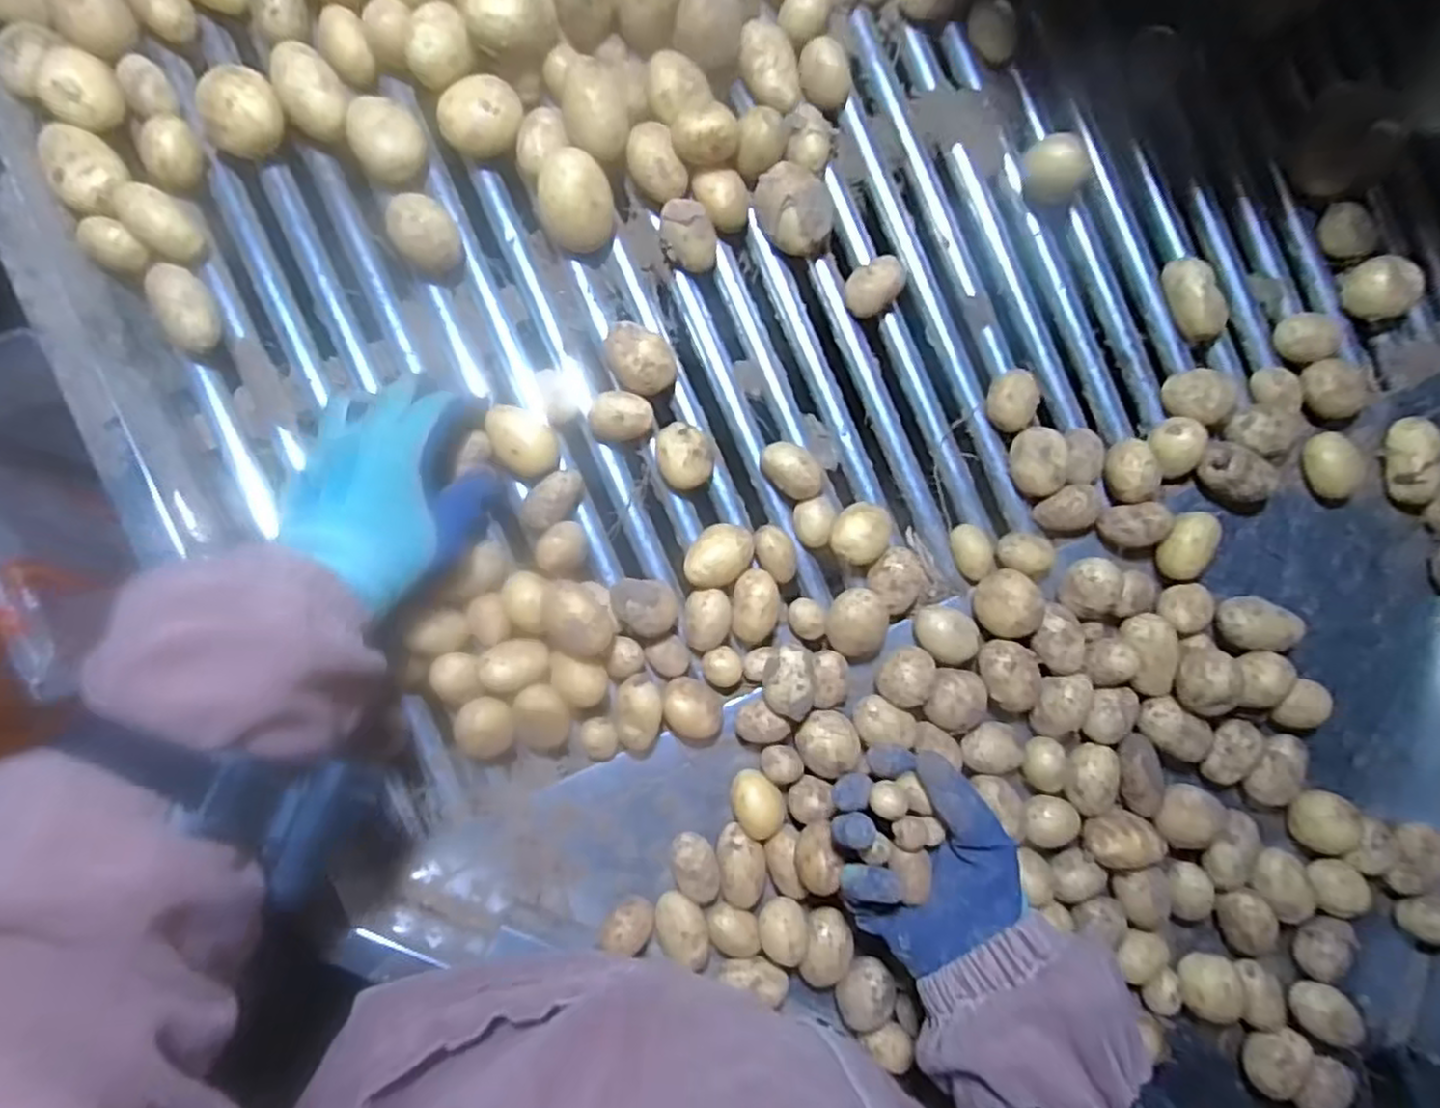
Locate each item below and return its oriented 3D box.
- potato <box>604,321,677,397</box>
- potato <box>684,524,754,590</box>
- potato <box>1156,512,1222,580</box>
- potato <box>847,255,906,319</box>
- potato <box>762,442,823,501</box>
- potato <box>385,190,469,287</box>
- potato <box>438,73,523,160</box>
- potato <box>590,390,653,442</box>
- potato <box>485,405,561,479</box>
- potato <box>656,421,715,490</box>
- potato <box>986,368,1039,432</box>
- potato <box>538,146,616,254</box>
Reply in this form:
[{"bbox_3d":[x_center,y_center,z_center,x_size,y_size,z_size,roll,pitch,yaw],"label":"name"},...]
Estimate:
[{"bbox_3d":[-0.051,-0.123,0.452,0.039,0.039,0.045,-21,88,-5],"label":"potato"},{"bbox_3d":[-0.001,0.001,0.455,0.035,0.038,0.046,40,85,-1],"label":"potato"},{"bbox_3d":[0.315,-0.006,0.478,0.029,0.035,0.047,18,86,-3],"label":"potato"},{"bbox_3d":[0.105,-0.181,0.471,0.042,0.024,0.031,-41,93,-3],"label":"potato"},{"bbox_3d":[0.046,-0.054,0.461,0.042,0.033,0.028,38,85,-1],"label":"potato"},{"bbox_3d":[-0.183,-0.198,0.440,0.038,0.039,0.043,-36,89,-5],"label":"potato"},{"bbox_3d":[-0.148,-0.270,0.441,0.050,0.039,0.038,-21,88,-5],"label":"potato"},{"bbox_3d":[-0.063,-0.087,0.453,0.039,0.033,0.030,11,86,-3],"label":"potato"},{"bbox_3d":[-0.126,-0.072,0.450,0.052,0.030,0.036,37,85,-1],"label":"potato"},{"bbox_3d":[-0.023,-0.064,0.457,0.036,0.032,0.042,-17,88,-5],"label":"potato"},{"bbox_3d":[0.195,-0.103,0.475,0.028,0.034,0.038,-1,87,-4],"label":"potato"},{"bbox_3d":[-0.090,-0.219,0.442,0.043,0.050,0.047,0,87,-4],"label":"potato"}]

